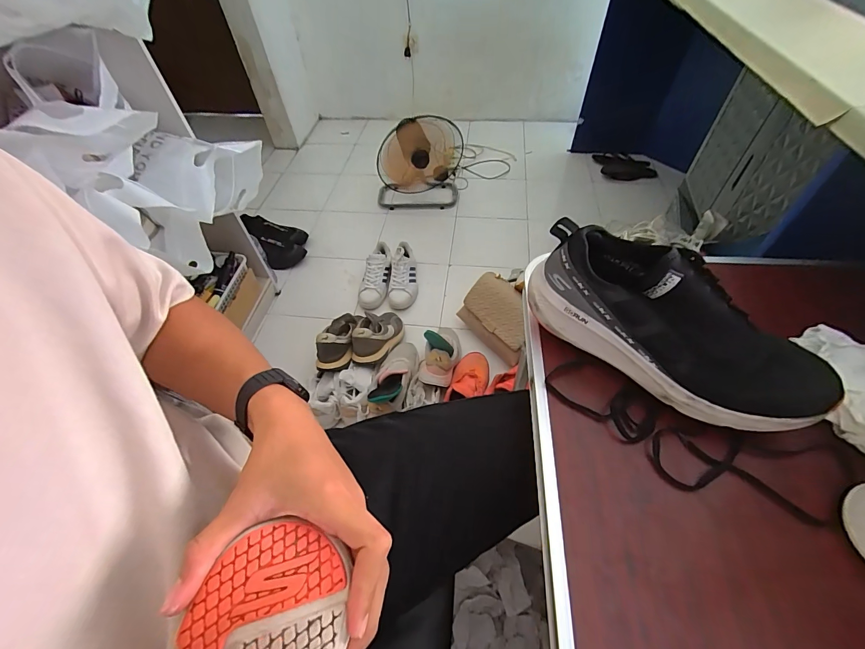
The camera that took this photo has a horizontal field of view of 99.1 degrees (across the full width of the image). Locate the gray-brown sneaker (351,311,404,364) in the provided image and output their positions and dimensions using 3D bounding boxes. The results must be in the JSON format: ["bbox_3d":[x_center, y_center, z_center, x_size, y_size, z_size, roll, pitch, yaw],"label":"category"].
[{"bbox_3d":[-0.157,0.016,1.090,0.112,0.097,0.246,13,28,13],"label":"gray-brown sneaker"}]

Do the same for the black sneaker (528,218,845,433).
[{"bbox_3d":[0.227,-0.003,0.353,0.272,0.095,0.096,34,61,26],"label":"black sneaker"}]

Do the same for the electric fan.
[{"bbox_3d":[-0.059,-0.732,1.562,0.353,0.352,0.360,0,52,3],"label":"electric fan"}]

